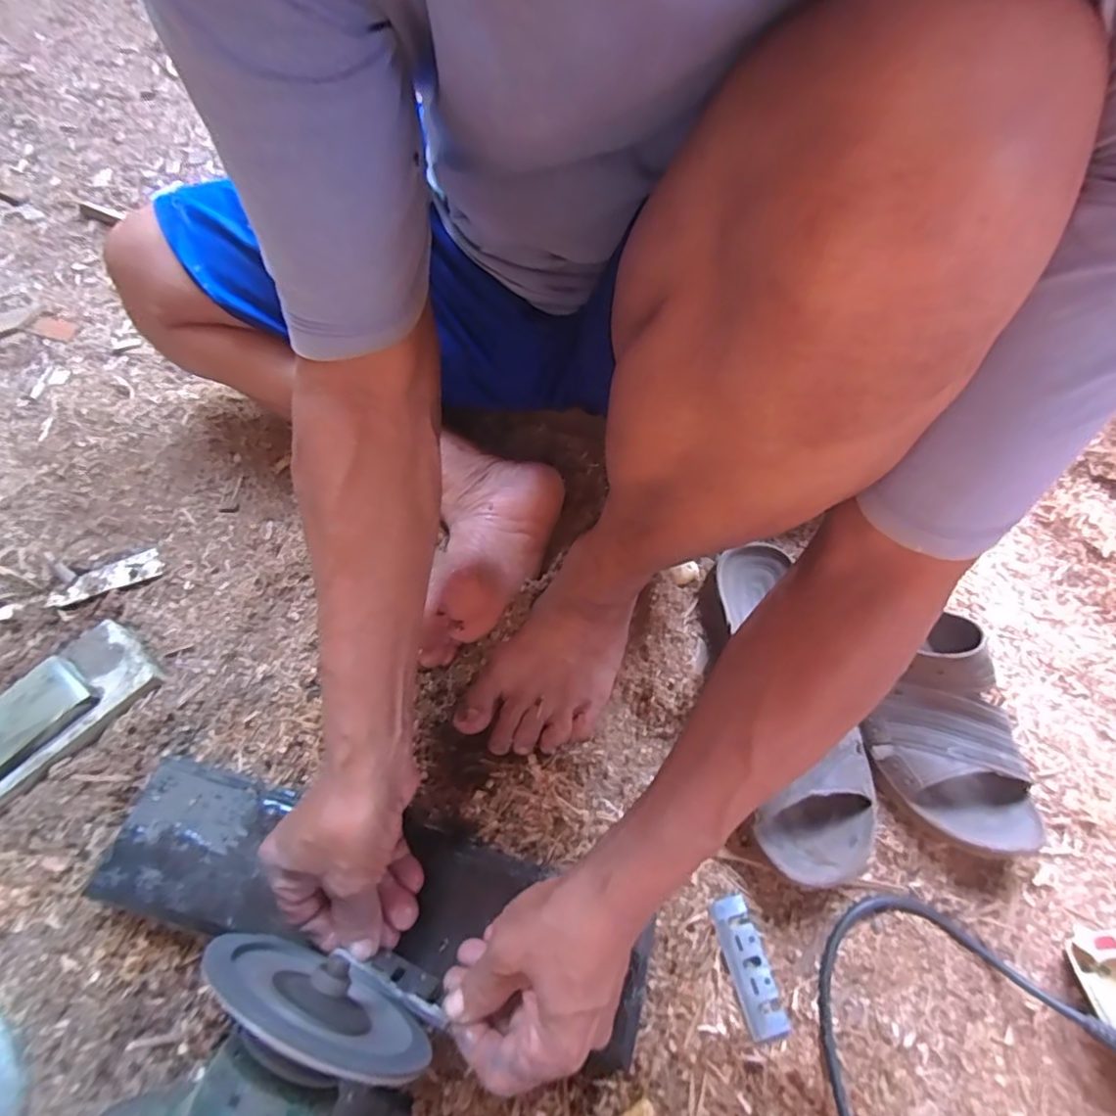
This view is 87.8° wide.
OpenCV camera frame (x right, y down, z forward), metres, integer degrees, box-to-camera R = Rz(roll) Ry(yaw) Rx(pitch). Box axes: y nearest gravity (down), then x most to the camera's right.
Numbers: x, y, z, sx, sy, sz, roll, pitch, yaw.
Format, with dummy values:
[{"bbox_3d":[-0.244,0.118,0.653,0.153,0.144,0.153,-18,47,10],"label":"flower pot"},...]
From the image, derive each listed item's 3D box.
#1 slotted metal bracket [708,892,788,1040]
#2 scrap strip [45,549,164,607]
[{"bbox_3d":[0.135,0.291,0.415,0.029,0.012,0.082,-12,63,-9],"label":"slotted metal bracket"},{"bbox_3d":[-0.429,0.022,0.548,0.102,0.011,0.030,-22,65,-14],"label":"scrap strip"}]

